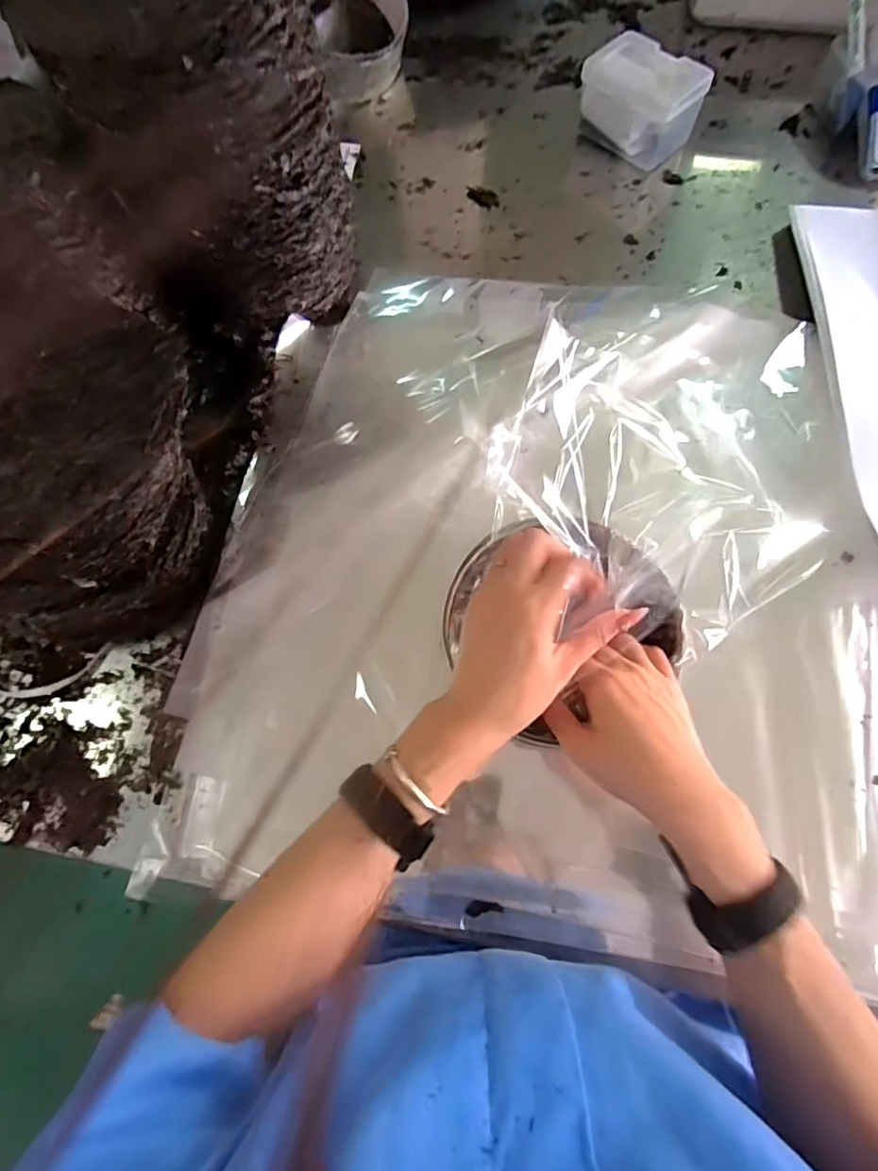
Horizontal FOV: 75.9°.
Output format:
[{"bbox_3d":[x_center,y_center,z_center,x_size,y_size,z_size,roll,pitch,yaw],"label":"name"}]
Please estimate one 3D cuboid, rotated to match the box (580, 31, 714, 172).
[{"bbox_3d":[0.237,-0.567,0.666,0.127,0.076,0.094,35,75,14],"label":"box"}]

